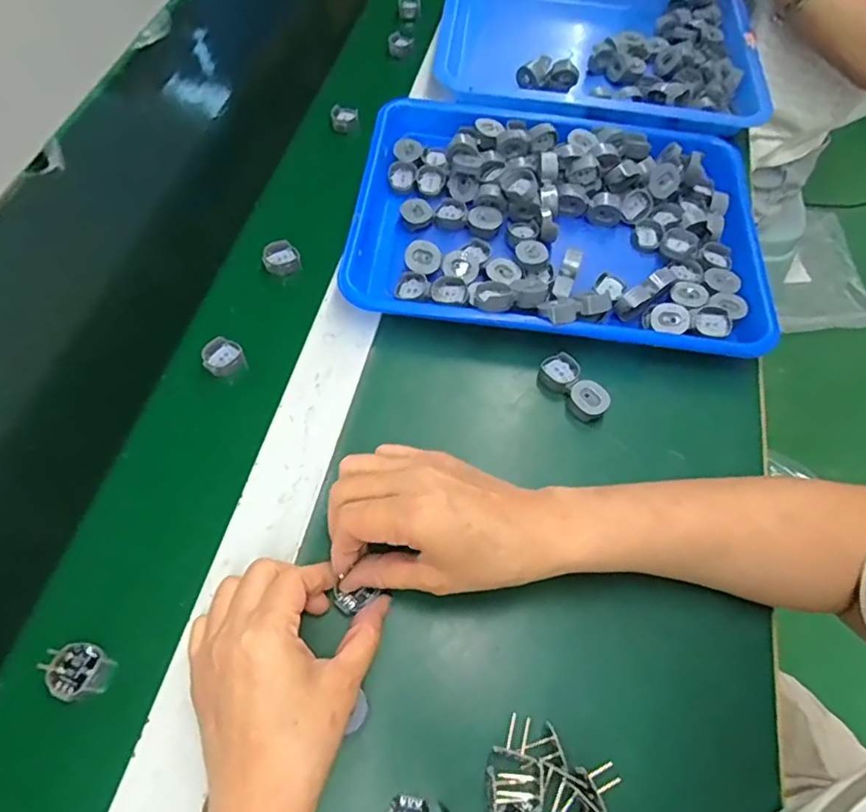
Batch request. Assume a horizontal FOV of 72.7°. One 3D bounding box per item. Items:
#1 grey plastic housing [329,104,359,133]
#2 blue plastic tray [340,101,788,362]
[{"bbox_3d":[-0.087,-0.285,0.583,0.027,0.016,0.029,-1,61,-4],"label":"grey plastic housing"},{"bbox_3d":[0.103,-0.159,0.491,0.328,0.035,0.252,6,61,0],"label":"blue plastic tray"}]

